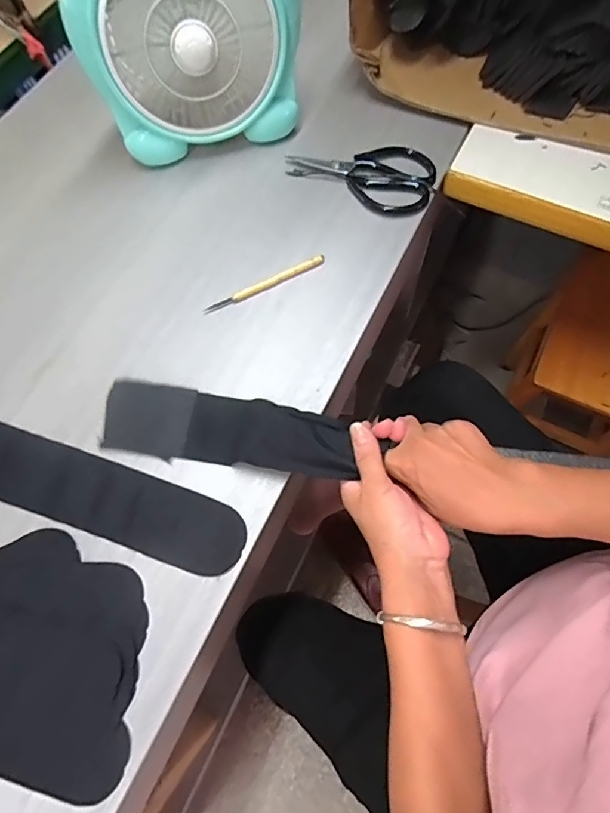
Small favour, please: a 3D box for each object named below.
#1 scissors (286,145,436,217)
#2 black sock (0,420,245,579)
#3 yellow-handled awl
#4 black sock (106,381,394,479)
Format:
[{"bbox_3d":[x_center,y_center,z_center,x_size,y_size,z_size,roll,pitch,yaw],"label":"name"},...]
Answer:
[{"bbox_3d":[0.067,-0.284,0.584,0.184,0.013,0.095,6,67,5],"label":"scissors"},{"bbox_3d":[-0.259,0.067,0.463,0.418,0.007,0.071,17,69,9],"label":"black sock"},{"bbox_3d":[-0.044,-0.140,0.535,0.147,0.007,0.012,-27,69,-9],"label":"yellow-handled awl"},{"bbox_3d":[-0.077,0.024,0.461,0.255,0.023,0.074,8,67,15],"label":"black sock"}]

